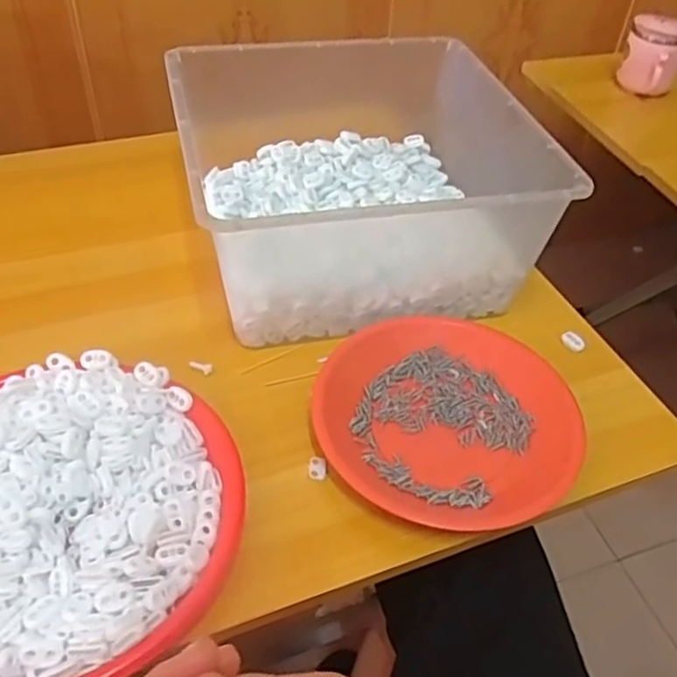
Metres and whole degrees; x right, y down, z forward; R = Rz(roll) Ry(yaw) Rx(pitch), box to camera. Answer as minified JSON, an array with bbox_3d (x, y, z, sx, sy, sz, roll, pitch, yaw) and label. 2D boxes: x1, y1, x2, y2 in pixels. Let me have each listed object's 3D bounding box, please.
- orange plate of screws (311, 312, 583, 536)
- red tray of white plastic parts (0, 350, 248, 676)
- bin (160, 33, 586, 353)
[{"bbox_3d":[0.085,0.058,0.522,0.193,0.033,0.183,2,45,-2],"label":"orange plate of screws"},{"bbox_3d":[-0.184,0.108,0.435,0.228,0.037,0.226,11,46,6],"label":"red tray of white plastic parts"},{"bbox_3d":[0.009,-0.143,0.621,0.284,0.140,0.277,-10,47,-14],"label":"bin"}]

